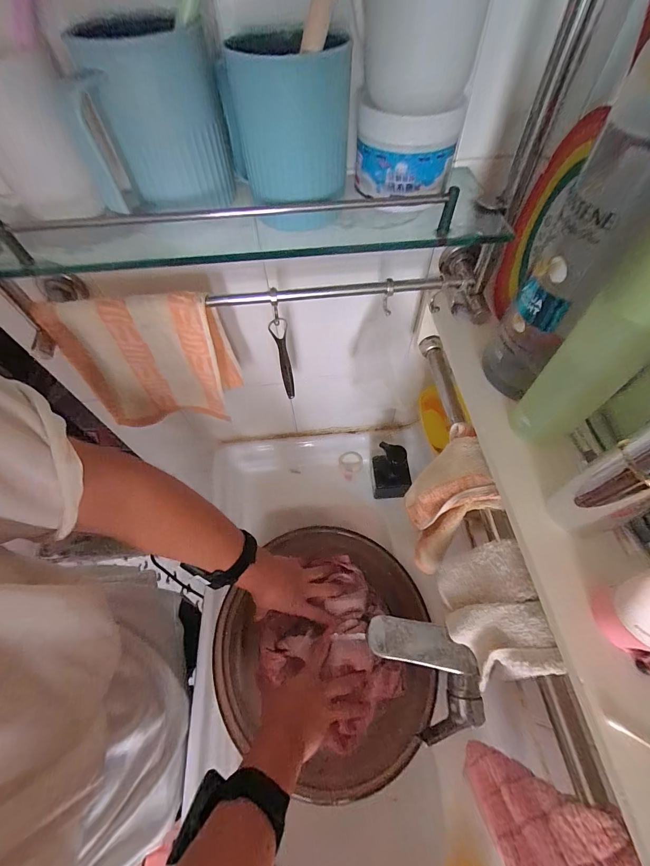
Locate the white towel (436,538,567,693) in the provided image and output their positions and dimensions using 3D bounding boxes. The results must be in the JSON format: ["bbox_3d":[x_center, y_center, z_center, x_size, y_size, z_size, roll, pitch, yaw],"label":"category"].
[{"bbox_3d":[0.148,0.167,0.316,0.025,0.110,0.103,10,53,-18],"label":"white towel"}]

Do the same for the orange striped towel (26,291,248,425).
[{"bbox_3d":[-0.208,-0.082,0.422,0.177,0.191,0.040,-8,59,-3],"label":"orange striped towel"}]

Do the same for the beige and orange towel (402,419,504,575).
[{"bbox_3d":[0.144,0.085,0.411,0.052,0.173,0.120,-7,59,-2],"label":"beige and orange towel"}]

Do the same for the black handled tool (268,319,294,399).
[{"bbox_3d":[-0.053,-0.094,0.443,0.020,0.141,0.012,-12,59,-5],"label":"black handled tool"}]

